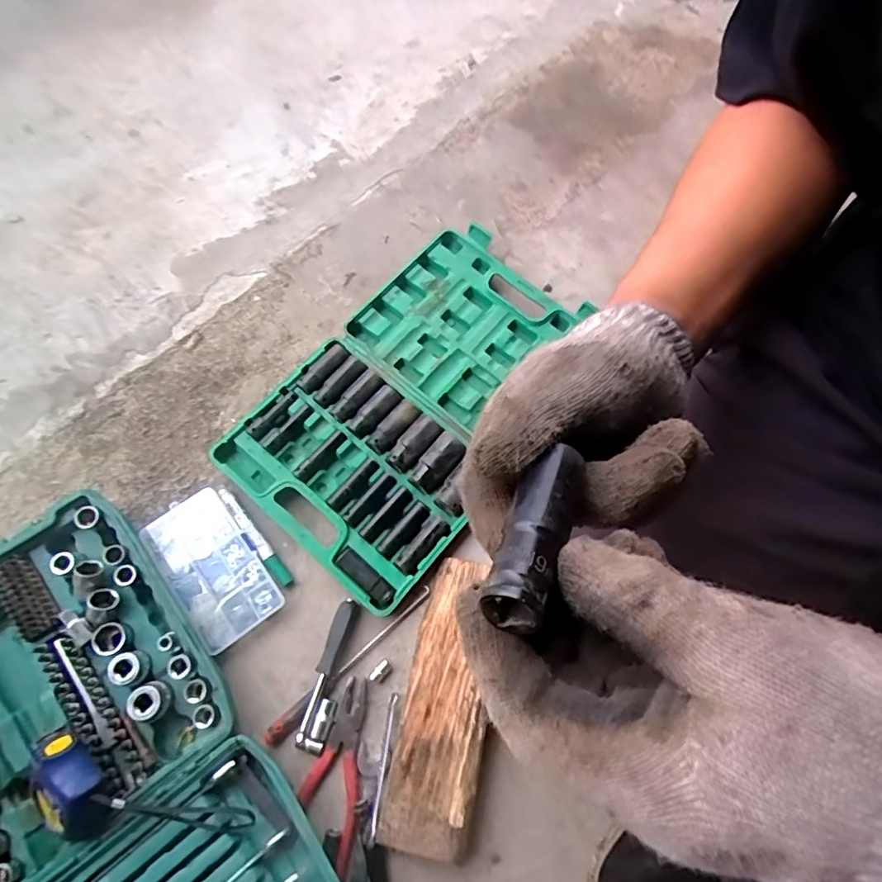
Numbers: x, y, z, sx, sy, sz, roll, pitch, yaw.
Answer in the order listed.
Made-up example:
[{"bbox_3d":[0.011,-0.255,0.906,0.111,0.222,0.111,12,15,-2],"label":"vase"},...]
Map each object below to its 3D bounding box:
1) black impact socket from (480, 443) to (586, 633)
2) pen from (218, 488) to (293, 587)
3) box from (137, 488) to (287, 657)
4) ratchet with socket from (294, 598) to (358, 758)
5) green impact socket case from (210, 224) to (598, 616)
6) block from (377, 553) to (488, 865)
[{"bbox_3d":[0.036,0.031,0.194,0.021,0.017,0.074,24,52,7],"label":"black impact socket"},{"bbox_3d":[-0.227,0.116,0.636,0.016,0.019,0.143,-37,76,-14],"label":"pen"},{"bbox_3d":[-0.270,0.148,0.620,0.099,0.024,0.173,-36,75,-13],"label":"box"},{"bbox_3d":[-0.125,0.260,0.584,0.033,0.022,0.161,13,71,3],"label":"ratchet with socket"},{"bbox_3d":[-0.031,-0.062,0.691,0.286,0.046,0.469,37,73,11],"label":"green impact socket case"},{"bbox_3d":[0.009,0.273,0.570,0.088,0.041,0.282,13,70,3],"label":"block"}]

